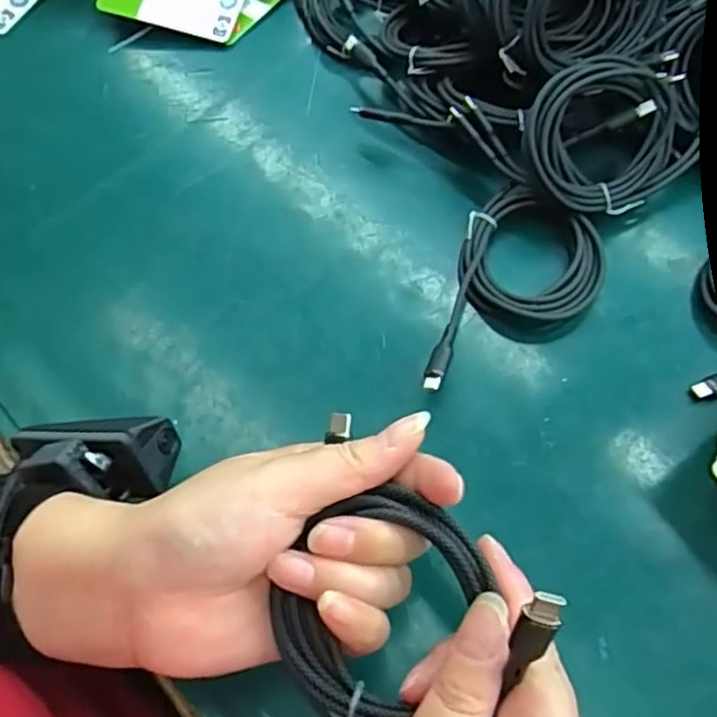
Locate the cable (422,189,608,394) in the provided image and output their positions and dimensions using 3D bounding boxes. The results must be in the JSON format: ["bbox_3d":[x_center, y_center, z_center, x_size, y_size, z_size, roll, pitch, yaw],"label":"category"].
[{"bbox_3d":[0.089,-0.034,0.355,0.077,0.018,0.133,14,66,10],"label":"cable"}]

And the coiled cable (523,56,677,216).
[{"bbox_3d":[0.133,-0.122,0.363,0.084,0.015,0.078,4,105,-8],"label":"coiled cable"}]

